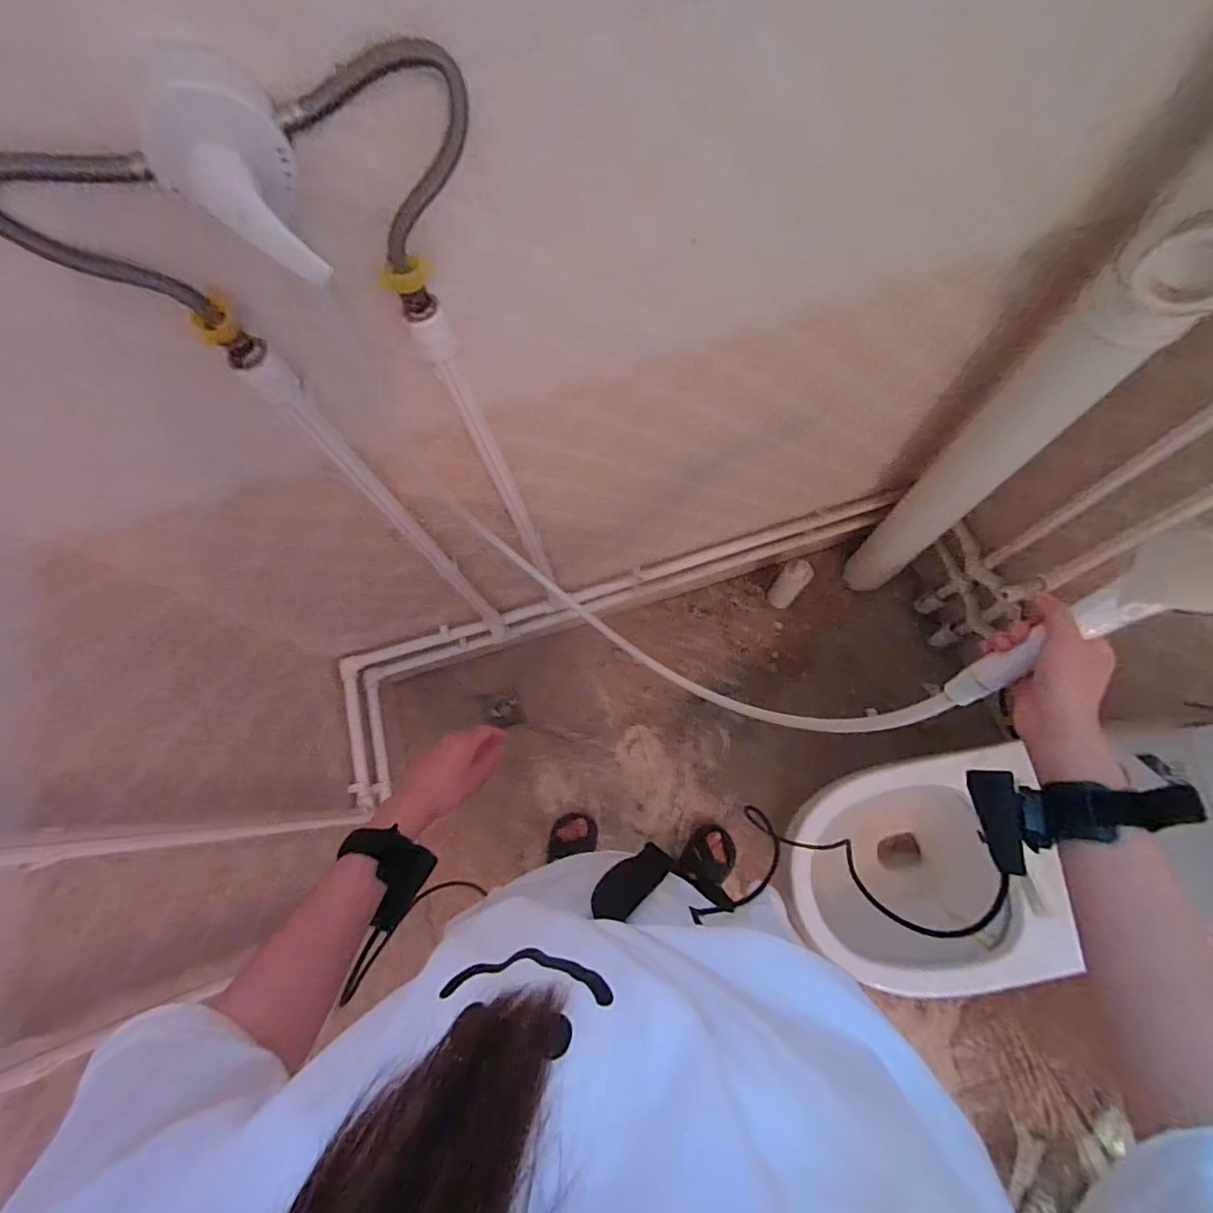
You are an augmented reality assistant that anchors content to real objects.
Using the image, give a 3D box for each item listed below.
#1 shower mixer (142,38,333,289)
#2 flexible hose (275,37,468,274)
[{"bbox_3d":[-0.209,-0.248,0.304,0.076,0.081,0.081,-37,73,-10],"label":"shower mixer"},{"bbox_3d":[-0.143,-0.300,0.360,0.112,0.111,0.033,-21,71,-5],"label":"flexible hose"}]

